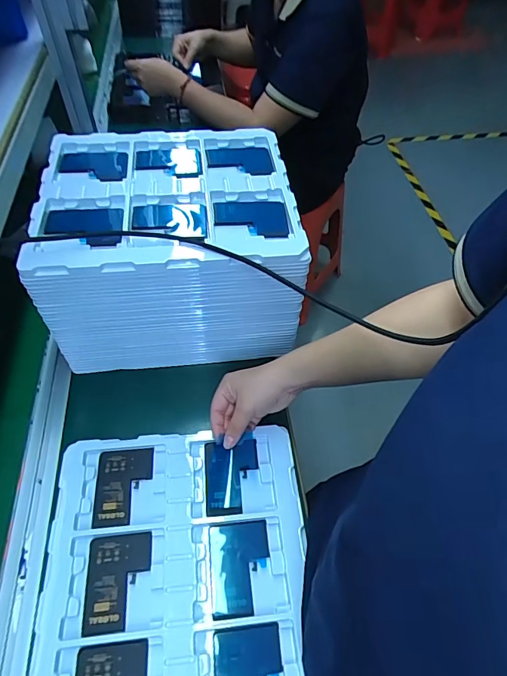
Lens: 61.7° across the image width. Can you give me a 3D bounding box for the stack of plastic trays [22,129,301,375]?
[{"bbox_3d":[-0.115,-0.132,0.626,0.321,0.195,0.276,-4,54,-6],"label":"stack of plastic trays"}]

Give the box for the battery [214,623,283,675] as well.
[{"bbox_3d":[-0.004,0.330,0.405,0.064,0.006,0.091,-2,54,-5],"label":"battery"}]

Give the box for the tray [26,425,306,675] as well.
[{"bbox_3d":[-0.080,0.255,0.456,0.276,0.011,0.316,-3,54,-5],"label":"tray"}]

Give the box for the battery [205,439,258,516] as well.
[{"bbox_3d":[-0.026,0.168,0.520,0.065,0.009,0.090,-2,54,-5],"label":"battery"}]

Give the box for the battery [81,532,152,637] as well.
[{"bbox_3d":[-0.144,0.258,0.452,0.065,0.005,0.090,-4,54,-6],"label":"battery"}]

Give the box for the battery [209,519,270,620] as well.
[{"bbox_3d":[-0.014,0.250,0.464,0.065,0.005,0.091,-3,54,-6],"label":"battery"}]

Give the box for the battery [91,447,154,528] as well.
[{"bbox_3d":[-0.157,0.179,0.514,0.065,0.009,0.092,-4,54,-6],"label":"battery"}]

